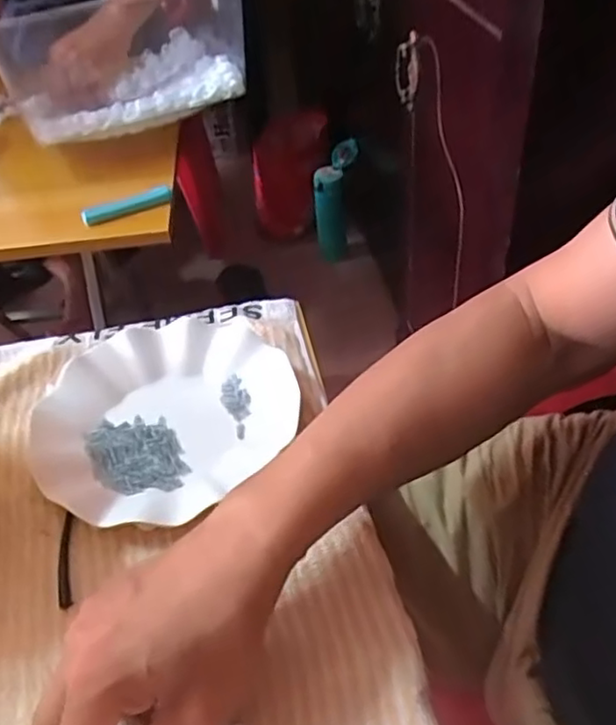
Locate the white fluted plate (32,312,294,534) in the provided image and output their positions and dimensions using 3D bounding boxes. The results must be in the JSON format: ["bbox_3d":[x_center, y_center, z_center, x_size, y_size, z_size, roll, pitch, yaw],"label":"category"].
[{"bbox_3d":[-0.100,0.033,0.463,0.166,0.024,0.190,26,52,30],"label":"white fluted plate"}]

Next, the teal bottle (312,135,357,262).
[{"bbox_3d":[0.066,-0.352,1.472,0.097,0.262,0.075,-2,43,4],"label":"teal bottle"}]

